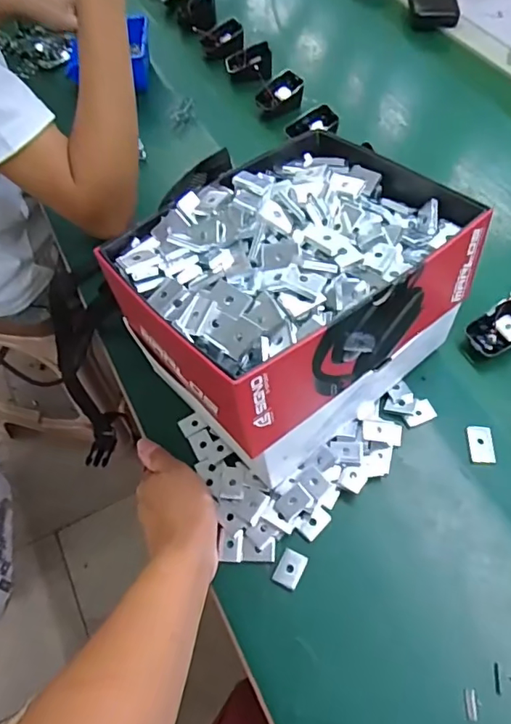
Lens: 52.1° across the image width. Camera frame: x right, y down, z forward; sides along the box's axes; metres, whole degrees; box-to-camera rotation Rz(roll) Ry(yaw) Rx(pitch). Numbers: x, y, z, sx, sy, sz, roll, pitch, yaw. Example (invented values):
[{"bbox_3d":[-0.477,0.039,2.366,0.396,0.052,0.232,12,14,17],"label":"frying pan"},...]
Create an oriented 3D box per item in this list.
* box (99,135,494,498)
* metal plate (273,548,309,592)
[{"bbox_3d":[0.032,-0.054,0.459,0.245,0.181,0.215,-36,64,-19],"label":"box"},{"bbox_3d":[0.029,0.172,0.433,0.021,0.004,0.030,23,61,15],"label":"metal plate"}]

